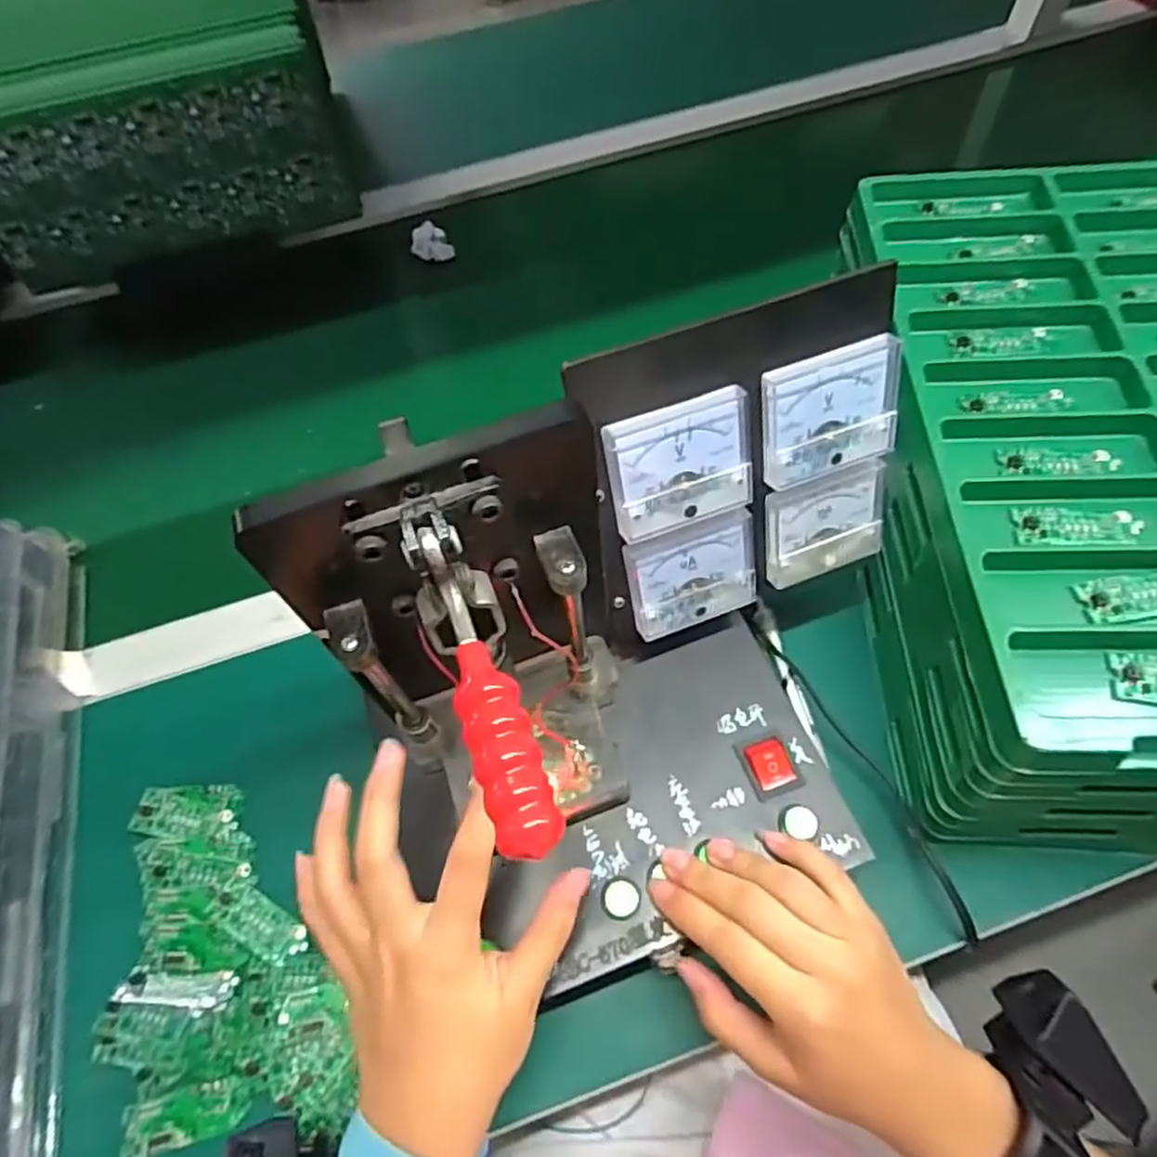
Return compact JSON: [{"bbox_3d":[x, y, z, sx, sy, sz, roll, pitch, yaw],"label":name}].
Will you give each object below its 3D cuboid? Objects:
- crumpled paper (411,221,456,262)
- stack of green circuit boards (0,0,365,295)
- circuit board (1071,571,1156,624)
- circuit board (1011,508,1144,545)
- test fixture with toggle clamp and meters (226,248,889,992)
[{"bbox_3d":[-0.140,-0.321,0.674,0.038,0.027,0.023,-16,60,-5],"label":"crumpled paper"},{"bbox_3d":[-0.389,-0.456,0.665,0.293,0.133,0.321,-14,60,-3],"label":"stack of green circuit boards"},{"bbox_3d":[0.262,0.007,0.326,0.058,0.004,0.023,-10,60,-1],"label":"circuit board"},{"bbox_3d":[0.245,-0.026,0.347,0.057,0.004,0.022,-1,60,4],"label":"circuit board"},{"bbox_3d":[0.051,0.020,0.297,0.265,0.194,0.188,-23,61,-9],"label":"test fixture with toggle clamp and meters"}]

